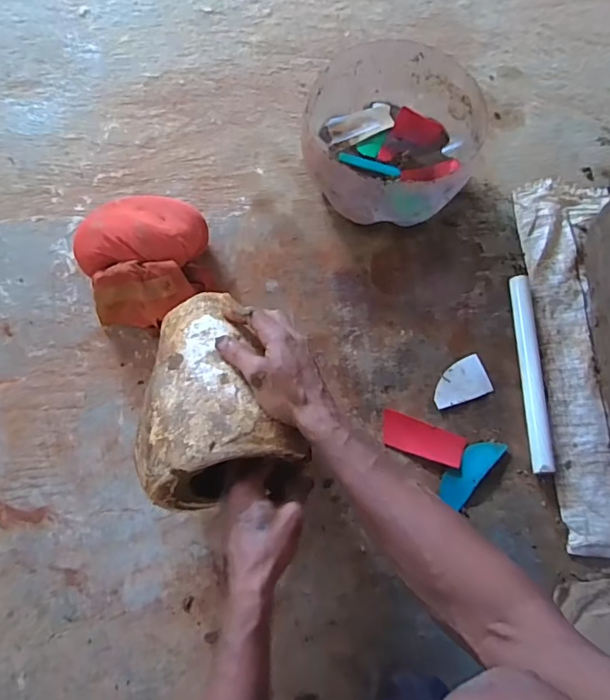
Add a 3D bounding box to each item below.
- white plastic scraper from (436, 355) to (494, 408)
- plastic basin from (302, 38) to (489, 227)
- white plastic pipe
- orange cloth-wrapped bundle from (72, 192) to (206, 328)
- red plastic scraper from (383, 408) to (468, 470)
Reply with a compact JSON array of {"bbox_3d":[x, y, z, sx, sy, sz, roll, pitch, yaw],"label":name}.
[{"bbox_3d":[0.208,0.044,0.683,0.078,0.007,0.055,-22,70,-6],"label":"white plastic scraper"},{"bbox_3d":[0.122,-0.301,0.730,0.236,0.130,0.262,15,73,3],"label":"plastic basin"},{"bbox_3d":[0.302,0.026,0.671,0.025,0.020,0.266,1,73,-1],"label":"white plastic pipe"},{"bbox_3d":[-0.223,-0.121,0.678,0.172,0.099,0.171,2,72,0],"label":"orange cloth-wrapped bundle"},{"bbox_3d":[0.154,0.119,0.664,0.108,0.006,0.045,19,78,12],"label":"red plastic scraper"}]

